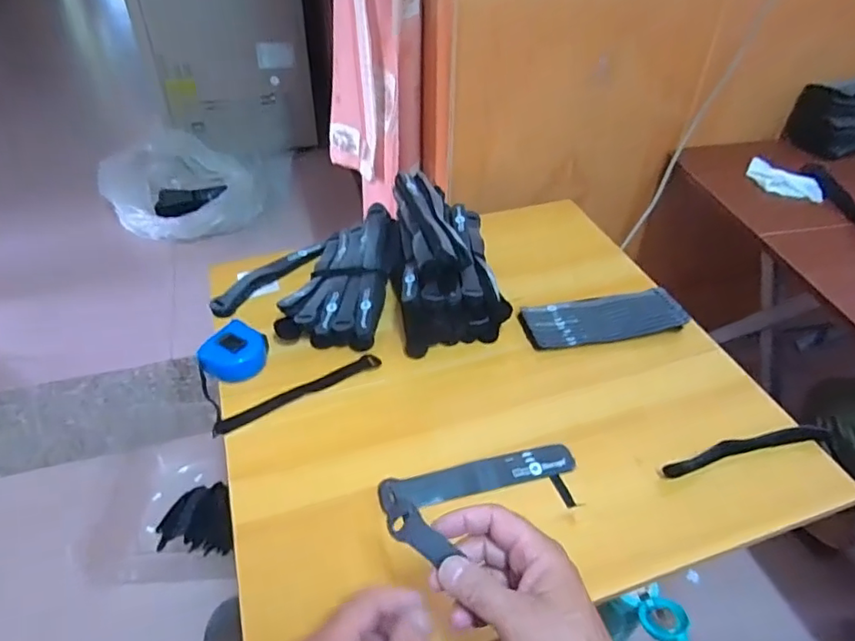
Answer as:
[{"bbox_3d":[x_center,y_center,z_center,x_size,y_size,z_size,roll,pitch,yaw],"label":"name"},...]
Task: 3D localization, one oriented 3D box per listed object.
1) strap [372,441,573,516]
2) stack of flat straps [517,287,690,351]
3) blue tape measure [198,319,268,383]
[{"bbox_3d":[0.053,0.157,0.564,0.200,0.014,0.041,-10,44,-11],"label":"strap"},{"bbox_3d":[0.224,-0.005,0.725,0.201,0.030,0.065,-7,44,-7],"label":"stack of flat straps"},{"bbox_3d":[-0.227,0.037,0.666,0.060,0.038,0.064,16,45,16],"label":"blue tape measure"}]

